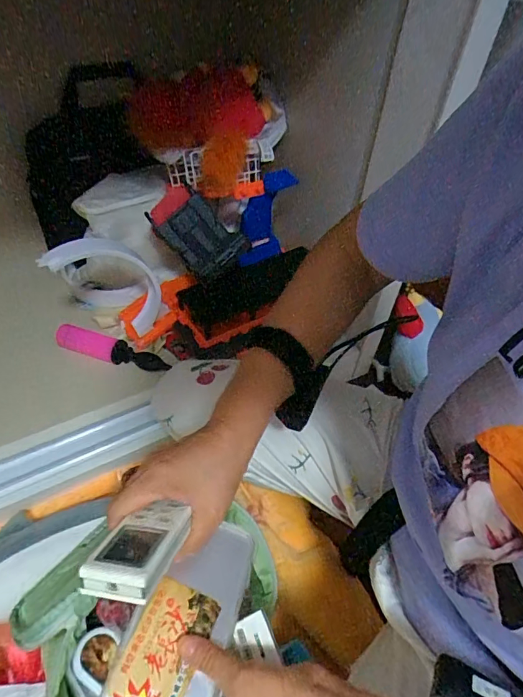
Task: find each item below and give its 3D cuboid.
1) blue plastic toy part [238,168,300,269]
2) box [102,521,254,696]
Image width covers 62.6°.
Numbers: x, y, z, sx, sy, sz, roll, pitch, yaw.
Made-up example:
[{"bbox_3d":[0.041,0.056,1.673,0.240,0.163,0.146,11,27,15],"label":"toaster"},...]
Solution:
[{"bbox_3d":[0.010,-0.261,0.864,0.107,0.179,0.038,-10,49,-11],"label":"blue plastic toy part"},{"bbox_3d":[-0.059,0.213,0.341,0.075,0.022,0.151,13,48,10],"label":"box"}]

